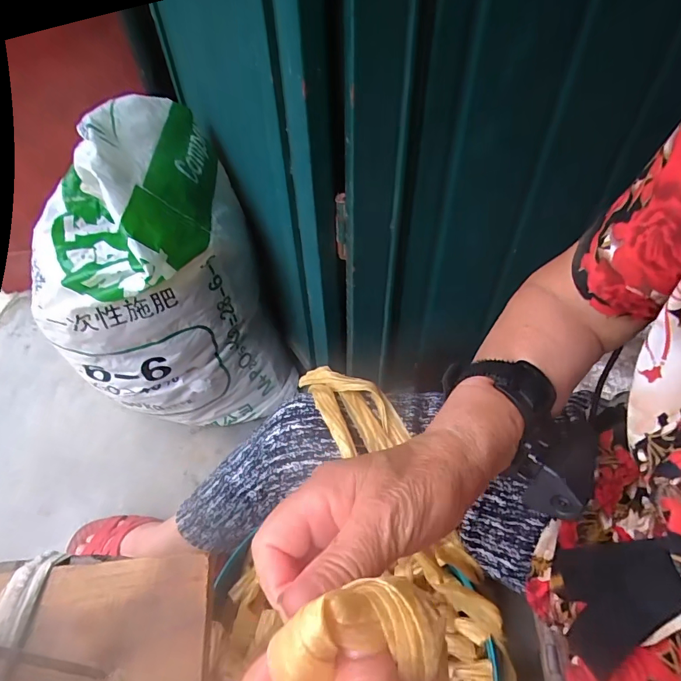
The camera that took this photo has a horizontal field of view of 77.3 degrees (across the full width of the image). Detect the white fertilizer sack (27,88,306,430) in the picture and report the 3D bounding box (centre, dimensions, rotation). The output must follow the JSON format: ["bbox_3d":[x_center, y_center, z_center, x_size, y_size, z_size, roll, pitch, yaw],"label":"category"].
[{"bbox_3d":[-0.289,-0.089,0.716,0.332,0.486,0.329,-23,53,-20],"label":"white fertilizer sack"}]

